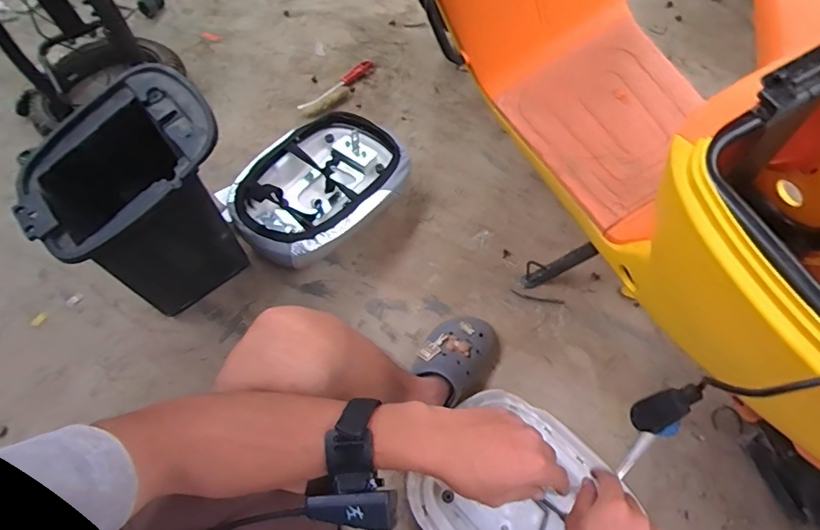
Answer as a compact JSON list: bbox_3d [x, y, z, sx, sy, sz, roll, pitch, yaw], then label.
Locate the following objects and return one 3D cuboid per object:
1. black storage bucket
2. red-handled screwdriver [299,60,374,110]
[{"bbox_3d":[-0.401,-0.086,0.787,0.278,0.322,0.218,-30,67,-11],"label":"black storage bucket"},{"bbox_3d":[-0.178,-0.439,1.168,0.222,0.023,0.029,-40,69,-15],"label":"red-handled screwdriver"}]

